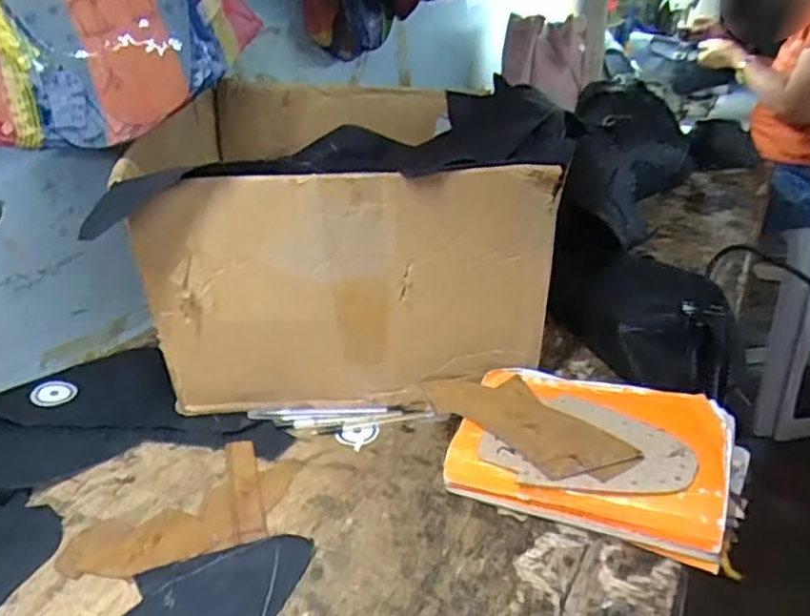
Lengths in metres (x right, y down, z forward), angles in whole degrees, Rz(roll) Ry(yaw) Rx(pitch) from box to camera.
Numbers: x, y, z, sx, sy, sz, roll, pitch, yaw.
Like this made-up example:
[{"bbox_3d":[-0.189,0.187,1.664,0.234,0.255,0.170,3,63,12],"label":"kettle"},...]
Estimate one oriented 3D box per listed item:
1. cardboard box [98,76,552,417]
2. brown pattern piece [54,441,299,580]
[{"bbox_3d":[-0.069,-0.077,0.684,0.349,0.269,0.326,-5,27,-7],"label":"cardboard box"},{"bbox_3d":[-0.165,0.164,0.509,0.102,0.009,0.175,22,35,38],"label":"brown pattern piece"}]

